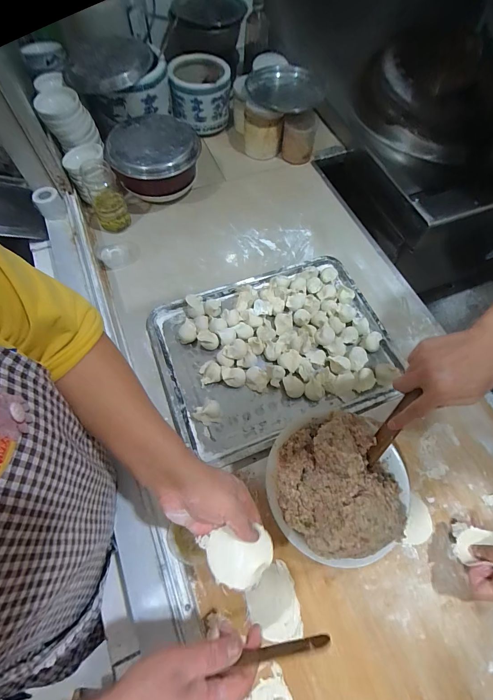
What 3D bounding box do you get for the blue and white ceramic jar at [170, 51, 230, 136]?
[{"bbox_3d":[-0.118,-0.650,0.816,0.144,0.134,0.139,1,64,-3],"label":"blue and white ceramic jar"}]

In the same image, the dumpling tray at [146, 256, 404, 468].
[{"bbox_3d":[0.056,-0.006,0.598,0.426,0.033,0.323,-18,67,-12],"label":"dumpling tray"}]

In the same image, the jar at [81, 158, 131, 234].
[{"bbox_3d":[-0.298,-0.324,0.679,0.065,0.129,0.069,-20,67,-13],"label":"jar"}]

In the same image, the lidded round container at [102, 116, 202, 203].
[{"bbox_3d":[-0.205,-0.417,0.722,0.185,0.125,0.183,1,64,-3],"label":"lidded round container"}]

